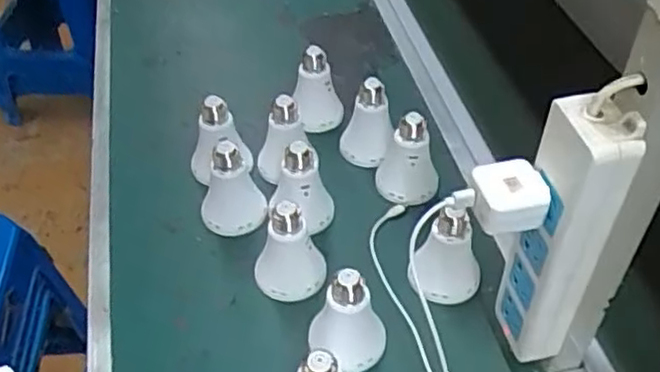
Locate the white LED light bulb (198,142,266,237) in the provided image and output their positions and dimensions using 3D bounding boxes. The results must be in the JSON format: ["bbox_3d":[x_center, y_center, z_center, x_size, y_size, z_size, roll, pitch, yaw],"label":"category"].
[{"bbox_3d":[-0.095,0.000,0.660,0.064,0.089,0.054,-8,47,-8],"label":"white LED light bulb"}]

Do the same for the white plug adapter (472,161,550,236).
[{"bbox_3d":[0.113,0.007,0.439,0.042,0.028,0.038,-6,46,-4],"label":"white plug adapter"}]

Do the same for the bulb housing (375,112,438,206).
[{"bbox_3d":[0.079,-0.029,0.693,0.057,0.099,0.065,4,47,3],"label":"bulb housing"}]

